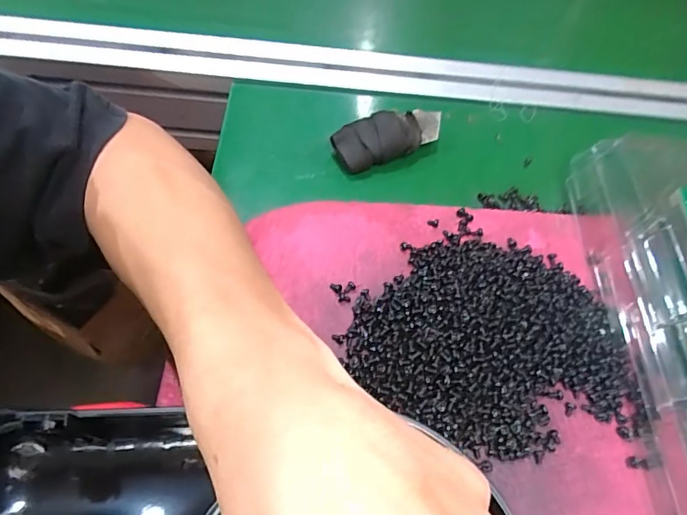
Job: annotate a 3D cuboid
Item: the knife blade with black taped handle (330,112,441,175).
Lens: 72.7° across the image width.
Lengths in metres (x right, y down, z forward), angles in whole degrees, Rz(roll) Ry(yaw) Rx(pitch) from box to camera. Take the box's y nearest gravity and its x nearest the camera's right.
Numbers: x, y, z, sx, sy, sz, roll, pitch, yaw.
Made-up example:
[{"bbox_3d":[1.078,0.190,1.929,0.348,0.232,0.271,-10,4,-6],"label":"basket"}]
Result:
[{"bbox_3d":[0.029,-0.075,0.300,0.069,0.027,0.024,-17,62,-6],"label":"knife blade with black taped handle"}]

